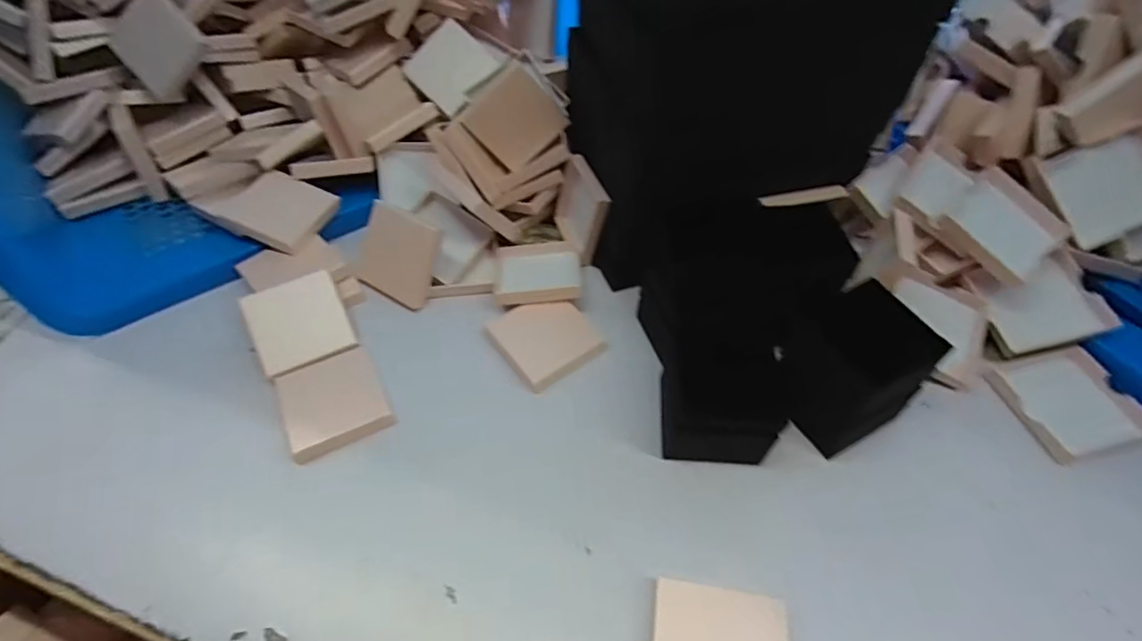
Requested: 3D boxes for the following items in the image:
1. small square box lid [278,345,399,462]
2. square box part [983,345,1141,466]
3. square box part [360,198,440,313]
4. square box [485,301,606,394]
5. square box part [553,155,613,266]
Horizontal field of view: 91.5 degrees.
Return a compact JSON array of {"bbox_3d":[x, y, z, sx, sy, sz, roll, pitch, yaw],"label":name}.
[{"bbox_3d":[-0.184,0.061,0.432,0.071,0.017,0.081,-23,55,-18],"label":"small square box lid"},{"bbox_3d":[0.381,0.060,0.424,0.090,0.015,0.081,-13,52,-10],"label":"square box part"},{"bbox_3d":[-0.156,-0.058,0.502,0.071,0.078,0.010,22,20,10],"label":"square box part"},{"bbox_3d":[-0.022,0.013,0.467,0.075,0.008,0.079,-31,57,-23],"label":"square box"},{"bbox_3d":[0.008,-0.106,0.524,0.011,0.076,0.079,-9,47,-27],"label":"square box part"}]

